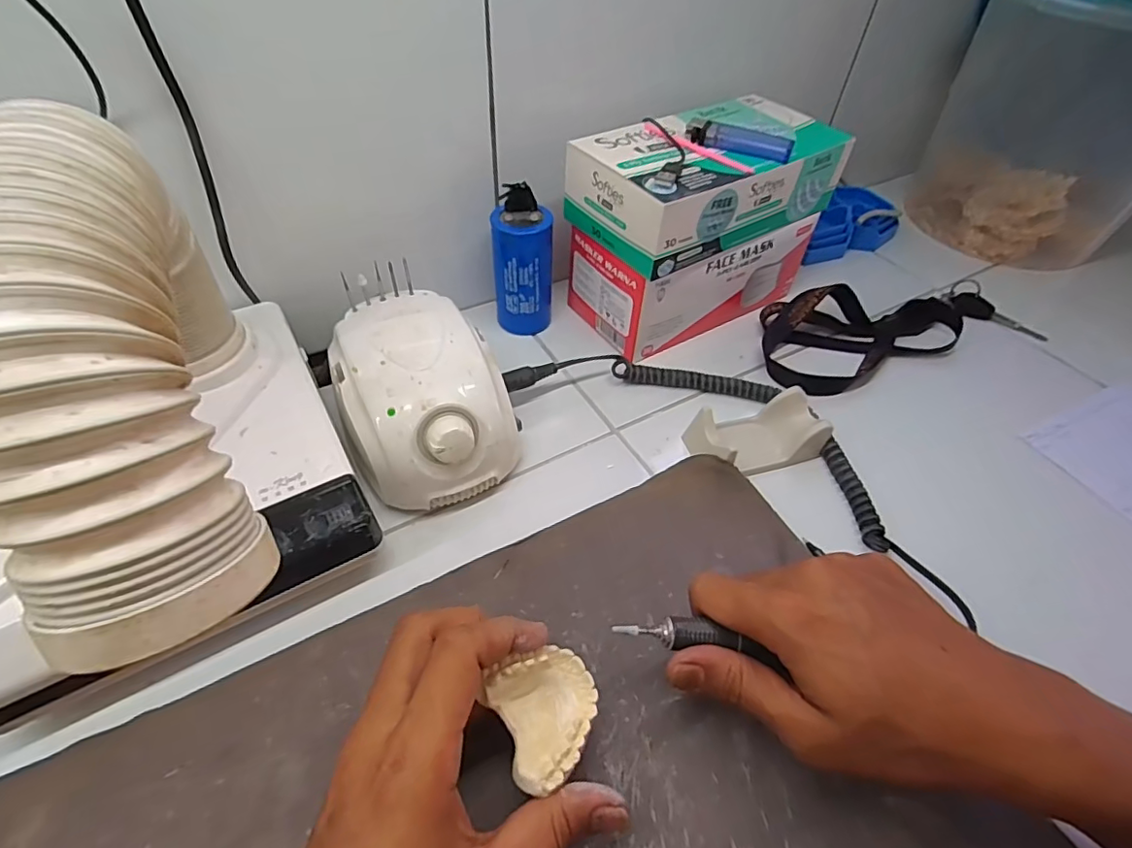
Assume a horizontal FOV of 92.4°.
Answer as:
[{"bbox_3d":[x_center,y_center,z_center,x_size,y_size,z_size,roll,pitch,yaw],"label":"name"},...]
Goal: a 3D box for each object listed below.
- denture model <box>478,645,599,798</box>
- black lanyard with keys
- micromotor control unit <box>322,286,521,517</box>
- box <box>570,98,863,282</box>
[{"bbox_3d":[-0.007,0.131,0.246,0.047,0.025,0.049,-22,56,-20],"label":"denture model"},{"bbox_3d":[0.298,-0.092,0.488,0.287,0.030,0.098,-13,50,-13],"label":"black lanyard with keys"},{"bbox_3d":[-0.099,-0.019,0.372,0.103,0.078,0.138,-19,52,-19],"label":"micromotor control unit"},{"bbox_3d":[0.115,-0.201,0.441,0.209,0.064,0.111,-26,54,-23],"label":"box"}]

